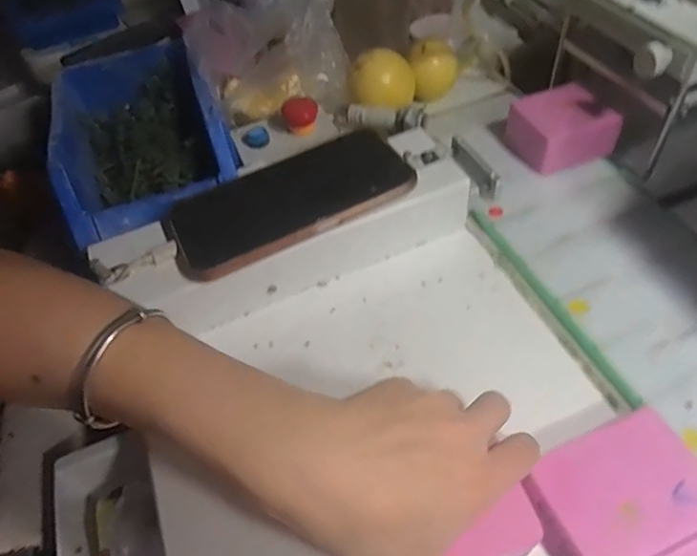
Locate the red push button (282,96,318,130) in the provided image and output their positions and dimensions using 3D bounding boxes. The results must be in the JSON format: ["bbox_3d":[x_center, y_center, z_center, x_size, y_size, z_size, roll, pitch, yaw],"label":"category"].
[{"bbox_3d":[-0.039,-0.134,0.436,0.028,0.014,0.029,-9,50,-2],"label":"red push button"}]

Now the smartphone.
[{"bbox_3d":[-0.040,-0.056,0.364,0.163,0.014,0.079,-22,51,-12],"label":"smartphone"}]

